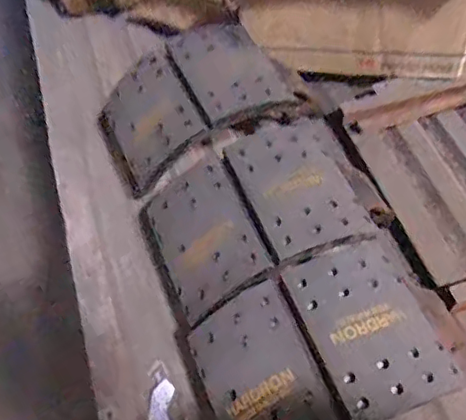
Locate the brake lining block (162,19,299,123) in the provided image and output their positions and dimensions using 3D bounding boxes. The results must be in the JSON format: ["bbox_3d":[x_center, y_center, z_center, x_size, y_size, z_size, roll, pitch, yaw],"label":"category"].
[{"bbox_3d":[-0.004,-0.226,0.914,0.150,0.035,0.201,-21,57,-14],"label":"brake lining block"}]

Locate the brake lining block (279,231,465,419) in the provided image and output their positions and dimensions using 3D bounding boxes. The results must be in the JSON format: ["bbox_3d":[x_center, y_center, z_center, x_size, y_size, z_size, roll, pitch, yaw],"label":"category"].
[{"bbox_3d":[0.169,0.131,0.675,0.163,0.031,0.202,-19,56,-12],"label":"brake lining block"}]

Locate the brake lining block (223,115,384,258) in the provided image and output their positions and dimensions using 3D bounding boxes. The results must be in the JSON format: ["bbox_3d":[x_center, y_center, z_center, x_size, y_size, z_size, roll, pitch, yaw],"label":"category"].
[{"bbox_3d":[0.097,-0.037,0.784,0.170,0.038,0.201,-20,56,-13],"label":"brake lining block"}]

